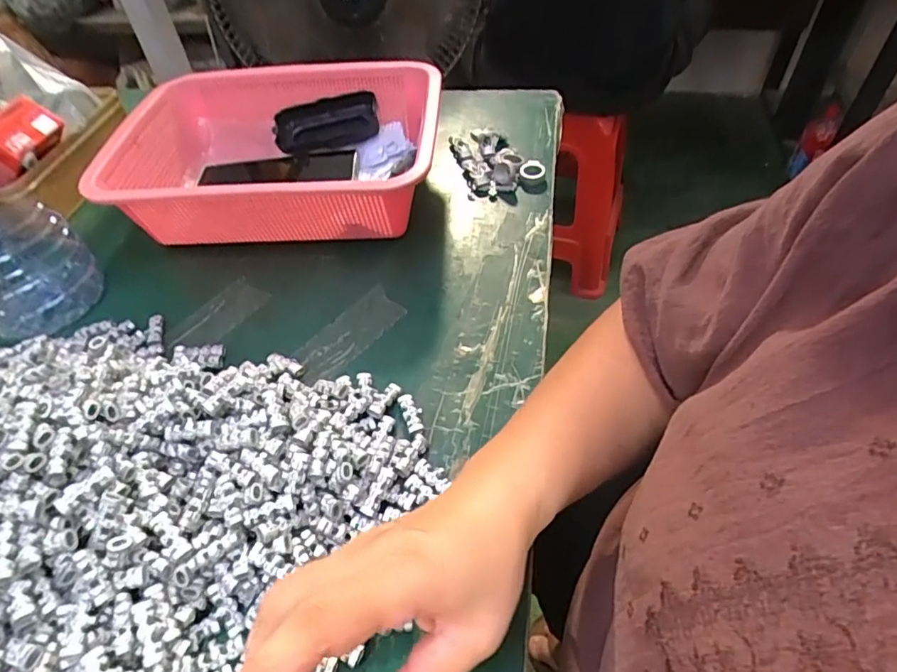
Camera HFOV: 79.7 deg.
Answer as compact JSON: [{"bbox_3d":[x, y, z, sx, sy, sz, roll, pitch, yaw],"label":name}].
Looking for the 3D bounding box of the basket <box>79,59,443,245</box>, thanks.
[{"bbox_3d":[-0.160,-0.177,0.530,0.283,0.094,0.221,0,49,4],"label":"basket"}]

